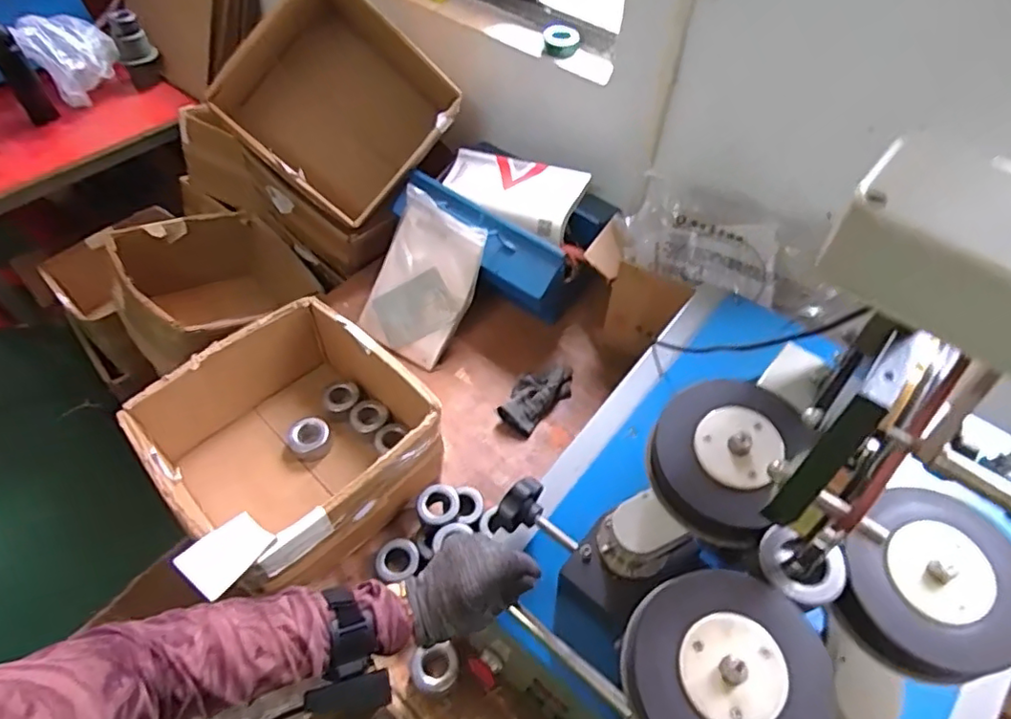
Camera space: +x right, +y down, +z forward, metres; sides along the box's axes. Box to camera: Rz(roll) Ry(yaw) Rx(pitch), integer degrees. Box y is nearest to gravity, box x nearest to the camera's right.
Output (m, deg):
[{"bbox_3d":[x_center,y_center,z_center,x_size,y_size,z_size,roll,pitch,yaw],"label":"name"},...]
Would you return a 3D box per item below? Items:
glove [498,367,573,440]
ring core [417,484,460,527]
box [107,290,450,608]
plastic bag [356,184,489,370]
[{"bbox_3d":[0.054,0.056,1.045,0.086,0.038,0.154,33,58,21],"label":"glove"},{"bbox_3d":[-0.097,0.209,0.859,0.060,0.026,0.054,-13,54,-12],"label":"ring core"},{"bbox_3d":[-0.310,0.124,0.870,0.340,0.175,0.324,-37,62,-27],"label":"box"},{"bbox_3d":[-0.151,-0.143,1.078,0.181,0.032,0.266,31,99,16],"label":"plastic bag"}]

